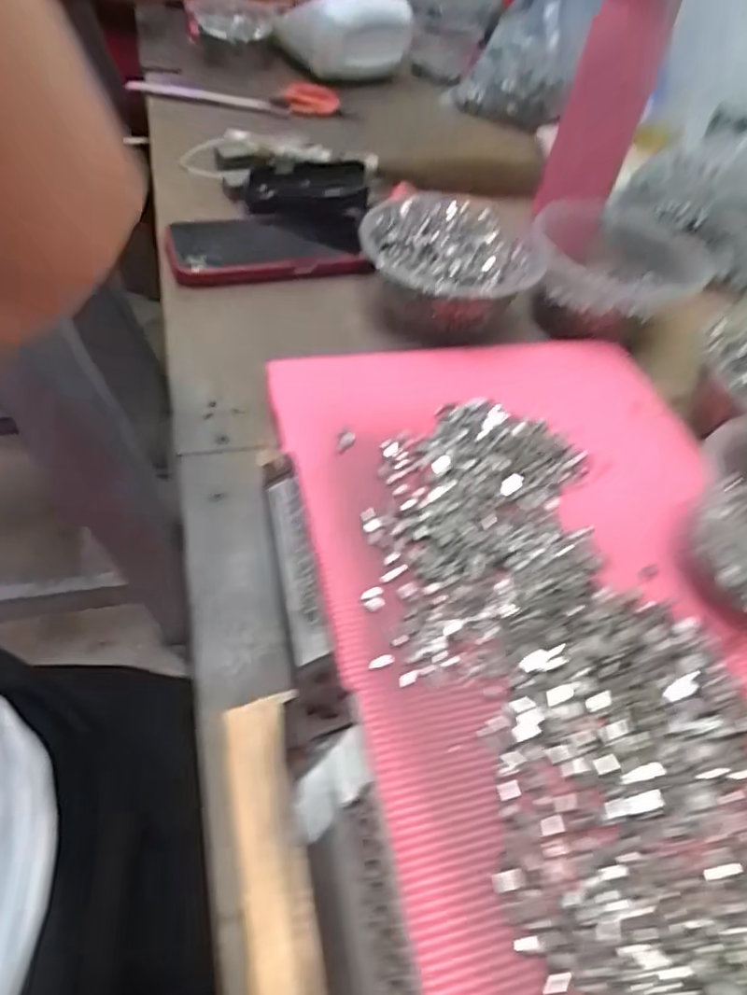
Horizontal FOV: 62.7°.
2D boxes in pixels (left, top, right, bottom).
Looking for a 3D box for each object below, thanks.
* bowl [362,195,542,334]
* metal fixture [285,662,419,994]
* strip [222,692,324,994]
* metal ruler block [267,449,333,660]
[{"bbox_3d":[0.059,-0.181,0.469,0.135,0.056,0.121,0,51,-4],"label":"bowl"},{"bbox_3d":[-0.009,0.141,0.225,0.030,0.019,0.159,-9,52,-11],"label":"metal fixture"},{"bbox_3d":[-0.035,0.161,0.224,0.029,0.010,0.173,-7,52,-10],"label":"strip"},{"bbox_3d":[-0.040,0.025,0.312,0.020,0.005,0.128,-26,48,9],"label":"metal ruler block"}]

